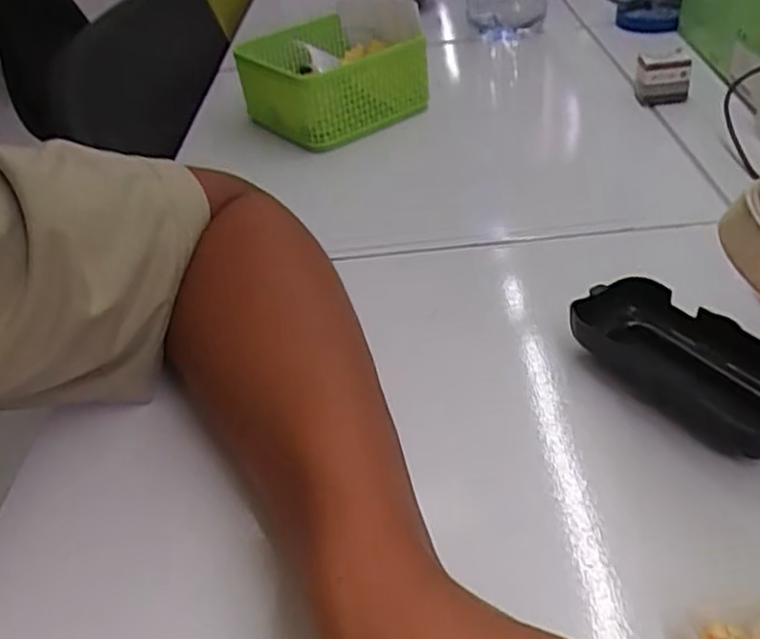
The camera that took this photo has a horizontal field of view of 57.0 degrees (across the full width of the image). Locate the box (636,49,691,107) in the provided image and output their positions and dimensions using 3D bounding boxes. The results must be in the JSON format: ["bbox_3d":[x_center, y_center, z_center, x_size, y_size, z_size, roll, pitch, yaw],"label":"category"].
[{"bbox_3d":[0.228,-0.194,0.565,0.039,0.041,0.016,6,41,16],"label":"box"}]

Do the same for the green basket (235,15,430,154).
[{"bbox_3d":[-0.051,-0.208,0.612,0.120,0.065,0.157,-27,43,-22],"label":"green basket"}]

